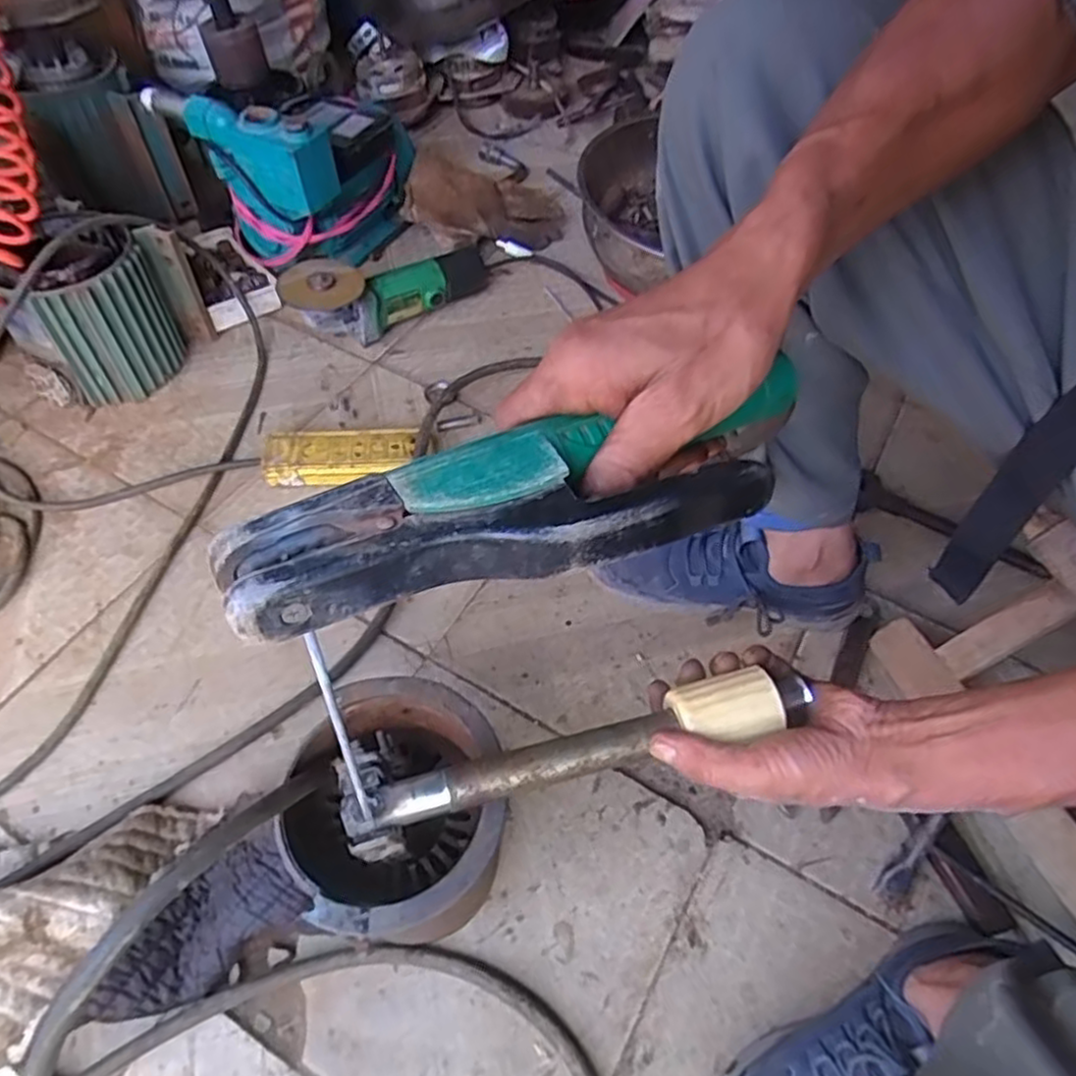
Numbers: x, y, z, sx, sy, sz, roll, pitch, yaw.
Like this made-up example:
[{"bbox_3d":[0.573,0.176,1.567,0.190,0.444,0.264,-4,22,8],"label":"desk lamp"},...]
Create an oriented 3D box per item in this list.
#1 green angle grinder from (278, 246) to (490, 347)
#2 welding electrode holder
[{"bbox_3d":[-0.183,-0.309,0.901,0.281,0.081,0.086,-24,59,-33],"label":"green angle grinder"},{"bbox_3d":[-0.001,-0.018,0.274,0.227,0.025,0.060,-15,57,-13],"label":"welding electrode holder"}]

